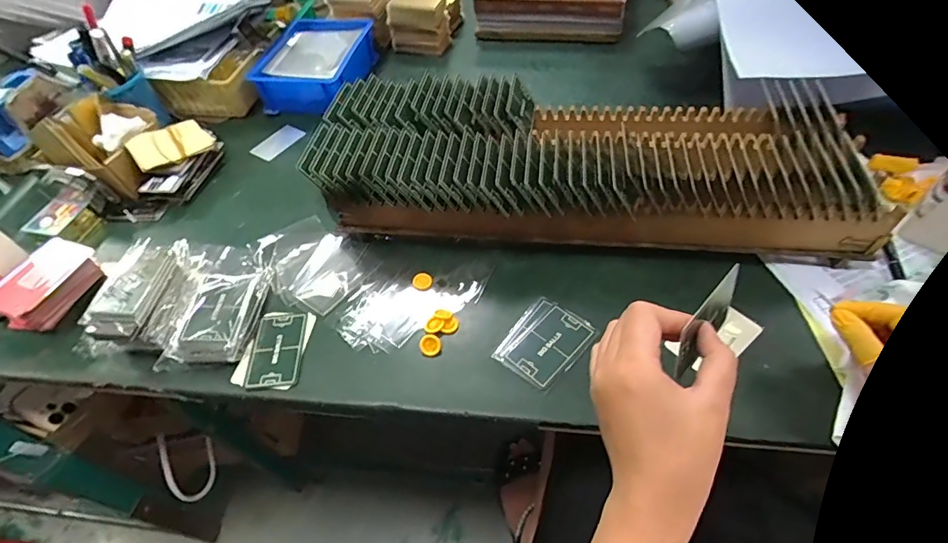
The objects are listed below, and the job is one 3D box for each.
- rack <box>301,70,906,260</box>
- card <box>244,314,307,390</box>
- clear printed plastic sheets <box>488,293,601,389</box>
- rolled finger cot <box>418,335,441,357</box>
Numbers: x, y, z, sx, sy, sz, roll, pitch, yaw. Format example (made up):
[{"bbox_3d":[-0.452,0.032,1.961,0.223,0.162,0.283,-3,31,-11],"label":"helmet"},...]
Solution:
[{"bbox_3d":[0.118,-0.119,0.540,0.582,0.107,0.189,4,52,7],"label":"rack"},{"bbox_3d":[-0.201,0.079,0.479,0.051,0.004,0.082,-5,52,1],"label":"card"},{"bbox_3d":[0.069,0.069,0.466,0.073,0.008,0.085,33,61,26],"label":"clear printed plastic sheets"},{"bbox_3d":[-0.044,0.073,0.470,0.021,0.005,0.021,0,88,-1],"label":"rolled finger cot"}]

